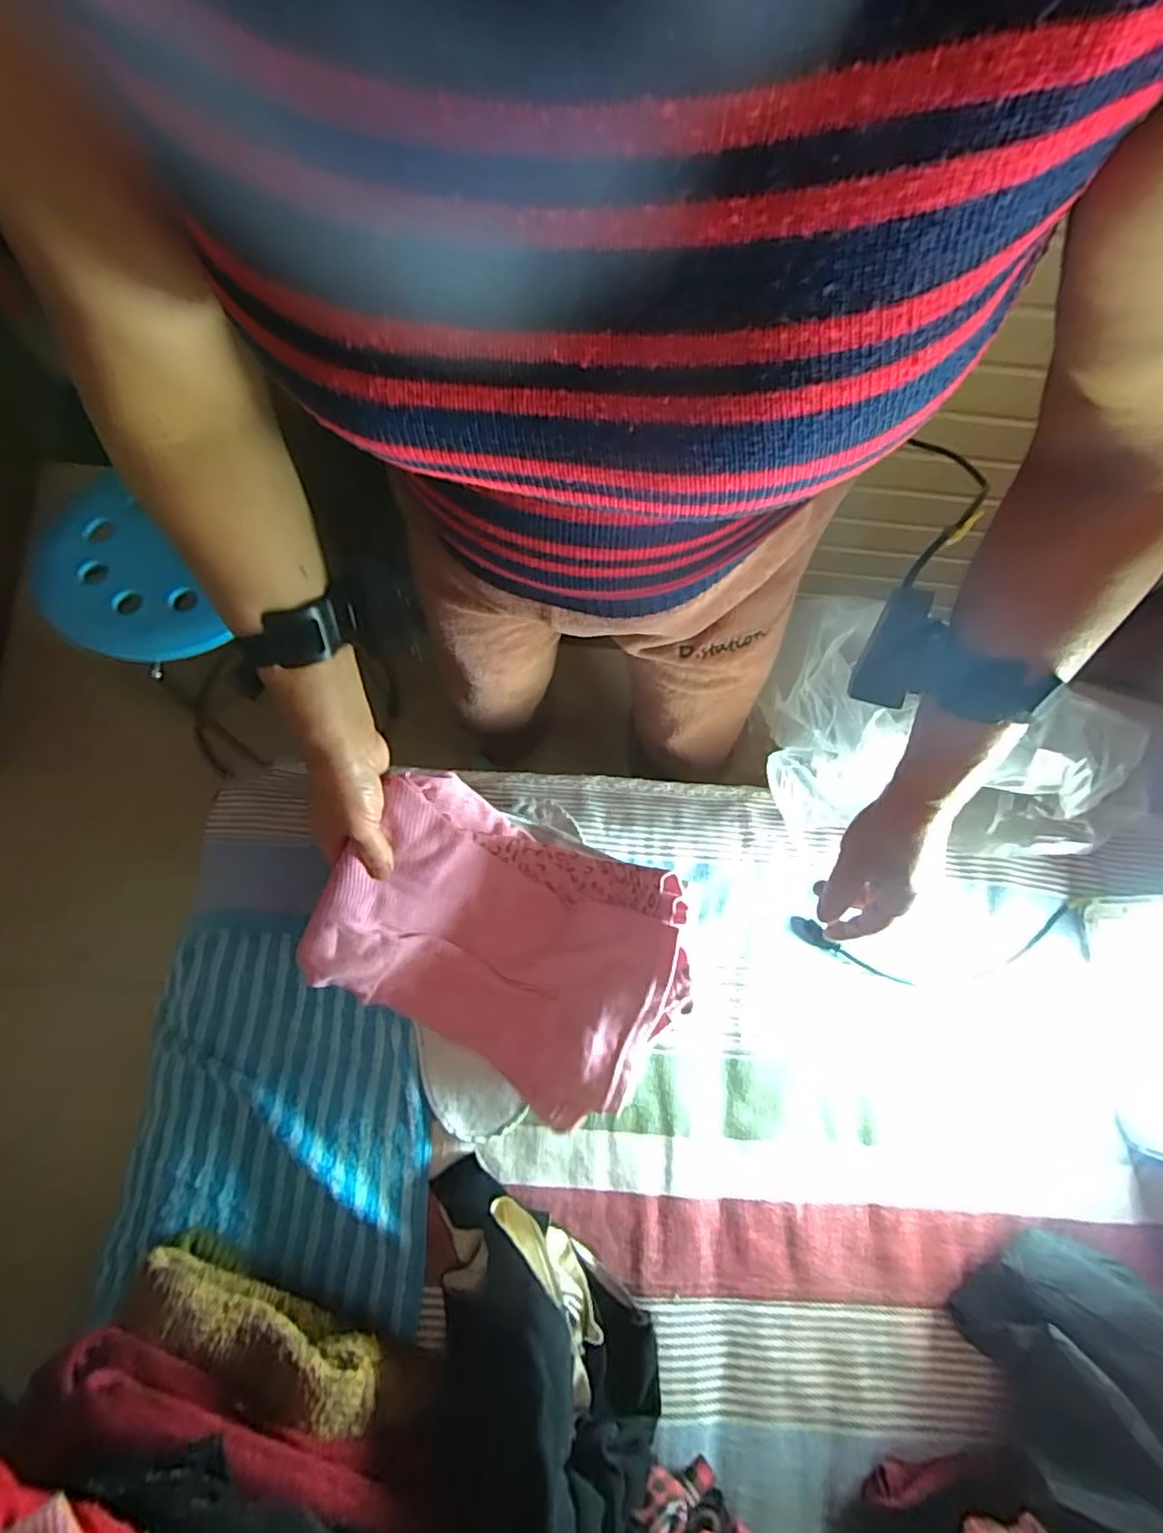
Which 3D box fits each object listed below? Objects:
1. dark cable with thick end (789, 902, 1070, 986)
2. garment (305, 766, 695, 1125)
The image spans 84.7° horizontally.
[{"bbox_3d":[0.359,0.178,0.636,0.298,0.029,0.068,-2,70,-3],"label":"dark cable with thick end"},{"bbox_3d":[-0.056,0.137,0.507,0.270,0.096,0.190,25,71,6],"label":"garment"}]

